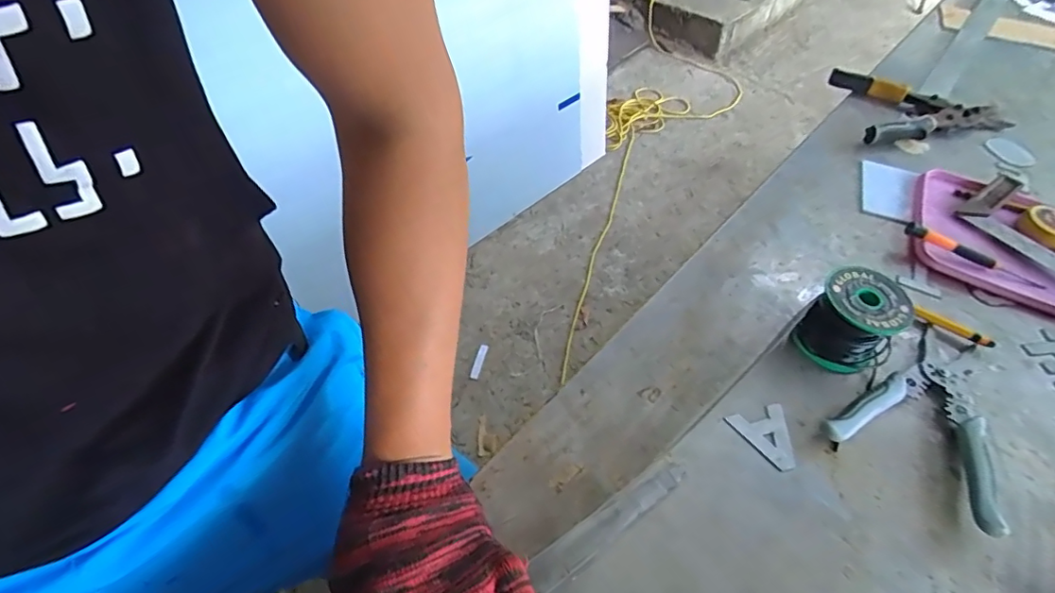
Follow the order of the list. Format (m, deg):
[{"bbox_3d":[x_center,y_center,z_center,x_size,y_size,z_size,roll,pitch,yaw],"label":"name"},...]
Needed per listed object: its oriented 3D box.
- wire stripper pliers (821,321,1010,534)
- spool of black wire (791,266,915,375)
[{"bbox_3d":[0.340,0.088,0.448,0.121,0.025,0.179,34,56,21],"label":"wire stripper pliers"},{"bbox_3d":[0.288,0.023,0.471,0.065,0.070,0.073,-30,59,-26],"label":"spool of black wire"}]

